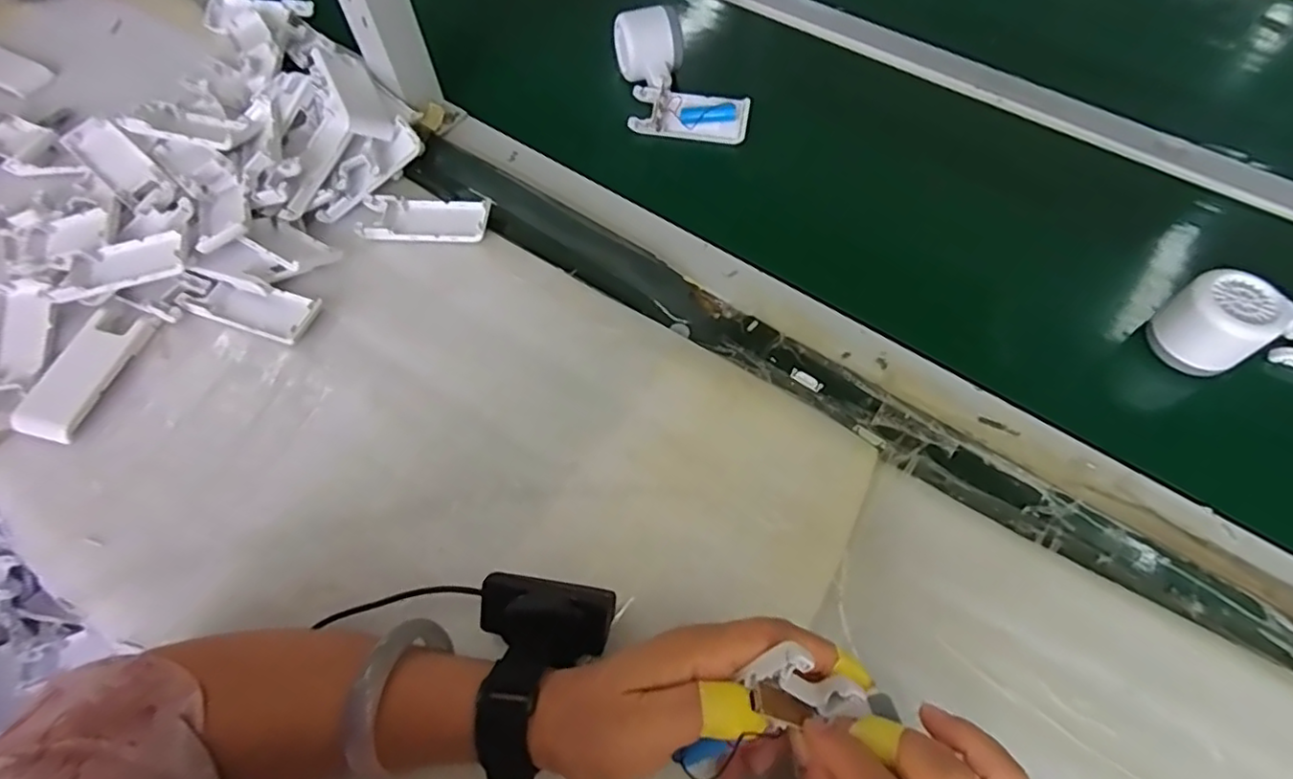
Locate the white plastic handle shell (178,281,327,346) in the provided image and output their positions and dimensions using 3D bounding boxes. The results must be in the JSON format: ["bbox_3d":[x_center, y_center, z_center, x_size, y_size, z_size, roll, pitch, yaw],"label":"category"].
[{"bbox_3d":[-0.296,-0.061,0.472,0.100,0.019,0.040,17,63,10],"label":"white plastic handle shell"}]

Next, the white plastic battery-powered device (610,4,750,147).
[{"bbox_3d":[0.018,-0.280,0.571,0.091,0.062,0.152,-34,66,-16],"label":"white plastic battery-powered device"}]

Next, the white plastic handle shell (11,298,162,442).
[{"bbox_3d":[-0.391,-0.017,0.437,0.039,0.018,0.107,13,63,8],"label":"white plastic handle shell"}]

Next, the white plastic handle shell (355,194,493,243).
[{"bbox_3d":[-0.180,-0.139,0.511,0.103,0.015,0.042,3,62,3],"label":"white plastic handle shell"}]

